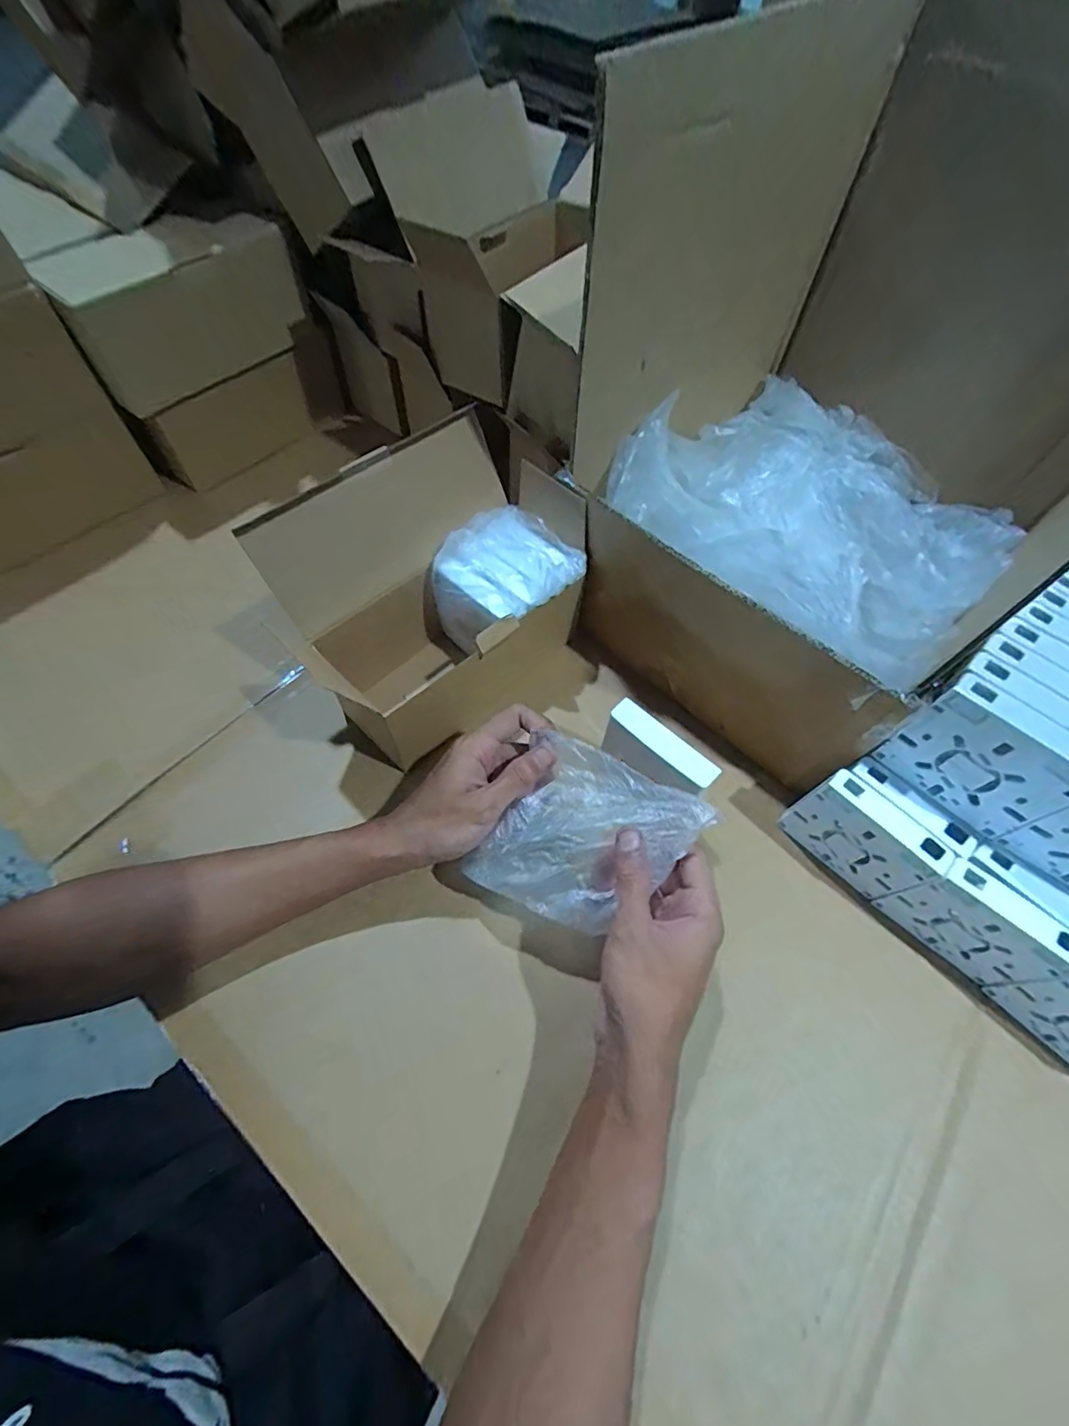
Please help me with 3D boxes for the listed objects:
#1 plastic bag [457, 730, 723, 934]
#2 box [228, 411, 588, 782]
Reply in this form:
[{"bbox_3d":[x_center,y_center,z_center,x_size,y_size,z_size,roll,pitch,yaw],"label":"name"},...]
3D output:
[{"bbox_3d":[0.034,0.084,0.356,0.120,0.019,0.112,26,83,17],"label":"plastic bag"},{"bbox_3d":[-0.086,-0.091,0.455,0.220,0.200,0.128,-38,68,-20],"label":"box"}]

